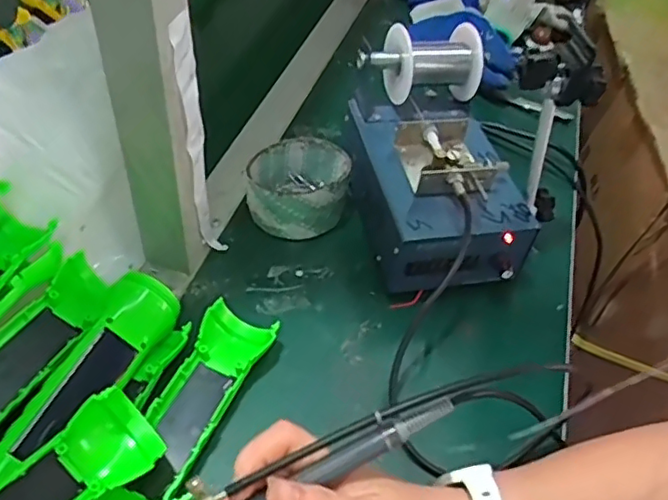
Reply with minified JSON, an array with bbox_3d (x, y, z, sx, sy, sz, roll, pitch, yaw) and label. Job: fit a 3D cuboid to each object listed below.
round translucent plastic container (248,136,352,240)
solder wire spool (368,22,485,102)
[{"bbox_3d":[-0.031,-0.054,0.538,0.083,0.051,0.079,3,47,-3],"label":"round translucent plastic container"},{"bbox_3d":[0.083,-0.163,0.540,0.080,0.057,0.064,-4,49,-19],"label":"solder wire spool"}]

